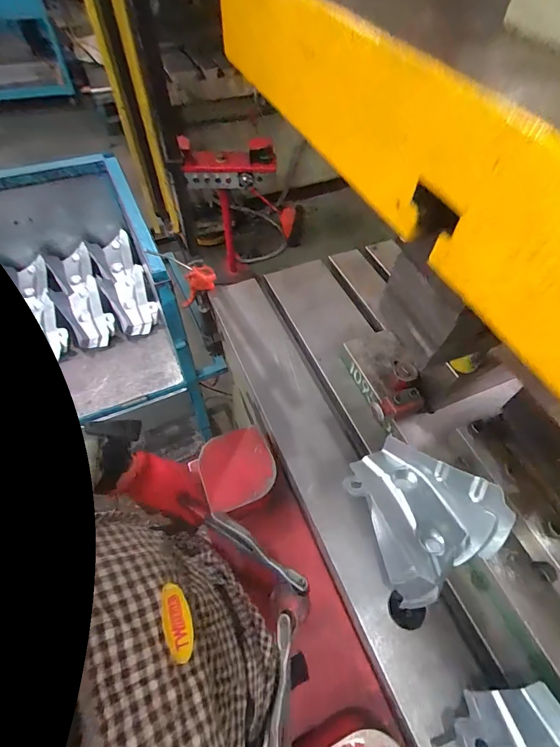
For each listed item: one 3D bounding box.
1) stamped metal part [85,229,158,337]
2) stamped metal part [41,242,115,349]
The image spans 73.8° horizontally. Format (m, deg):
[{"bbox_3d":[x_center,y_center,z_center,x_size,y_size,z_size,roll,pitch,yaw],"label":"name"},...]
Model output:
[{"bbox_3d":[-0.504,-0.289,1.211,0.135,0.081,0.336,-21,74,-16],"label":"stamped metal part"},{"bbox_3d":[-0.632,-0.244,1.190,0.135,0.135,0.356,-23,73,-17],"label":"stamped metal part"}]

